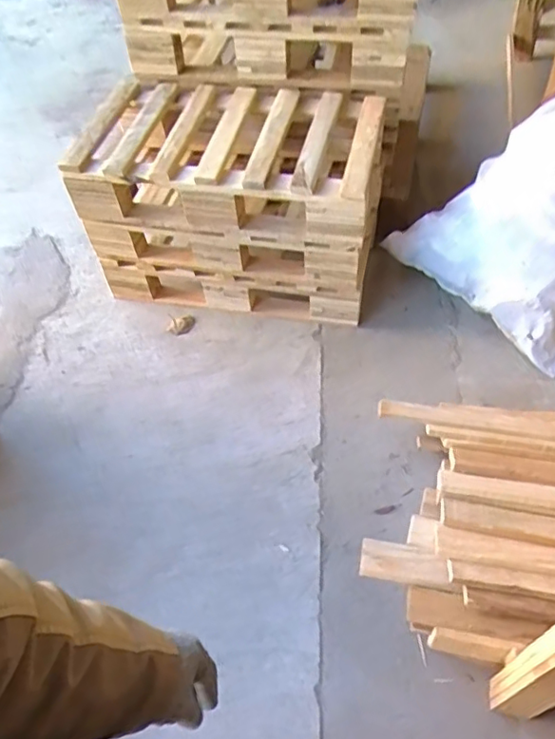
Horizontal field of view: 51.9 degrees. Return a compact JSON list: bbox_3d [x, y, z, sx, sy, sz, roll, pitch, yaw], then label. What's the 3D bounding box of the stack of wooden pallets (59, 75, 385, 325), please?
[{"bbox_3d":[-0.111,-0.469,1.522,0.739,0.422,0.521,8,54,12],"label":"stack of wooden pallets"}]

